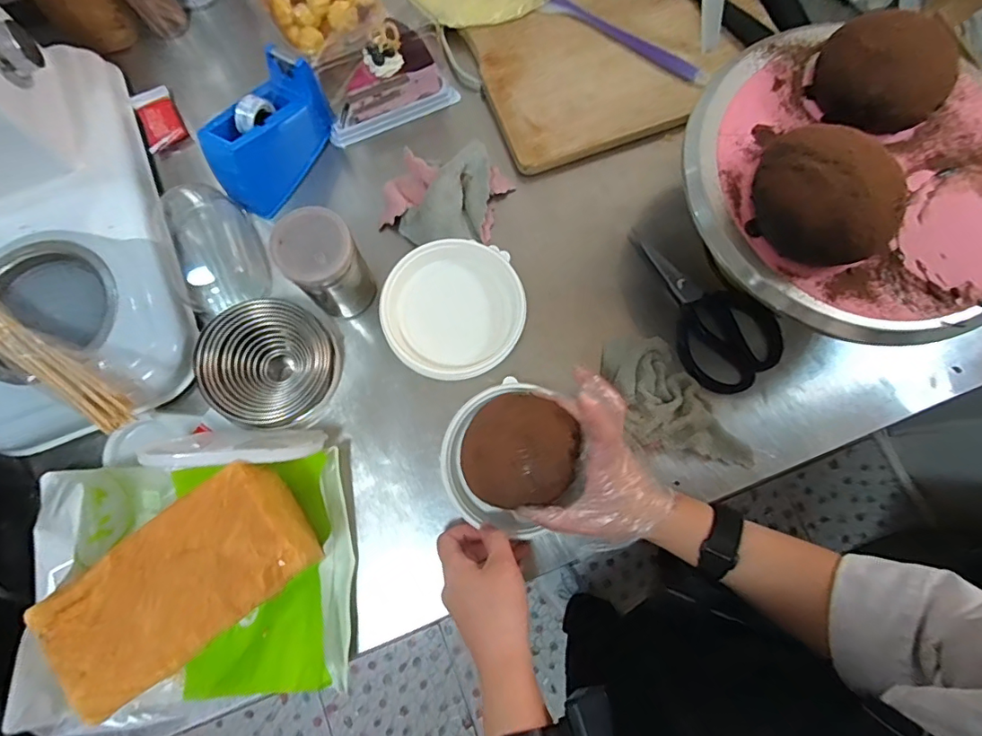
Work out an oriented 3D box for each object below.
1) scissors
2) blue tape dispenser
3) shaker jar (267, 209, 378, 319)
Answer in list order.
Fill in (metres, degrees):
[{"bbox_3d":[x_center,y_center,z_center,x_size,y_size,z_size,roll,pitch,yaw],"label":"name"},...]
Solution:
[{"bbox_3d":[0.227,-0.070,0.522,0.100,0.011,0.189,-21,77,-5],"label":"scissors"},{"bbox_3d":[-0.226,-0.240,0.523,0.050,0.096,0.135,29,78,7],"label":"blue tape dispenser"},{"bbox_3d":[-0.154,-0.095,0.474,0.064,0.106,0.062,0,77,0],"label":"shaker jar"}]

